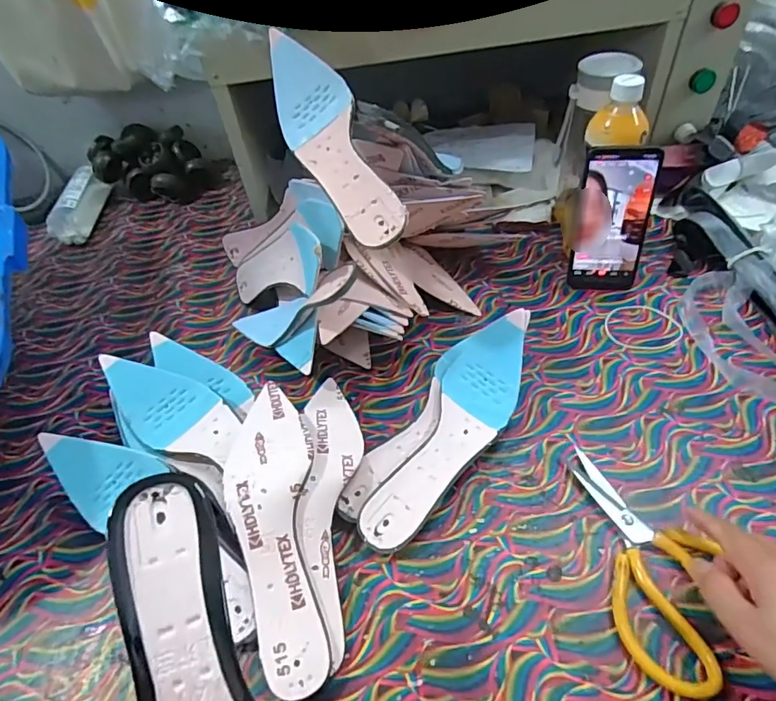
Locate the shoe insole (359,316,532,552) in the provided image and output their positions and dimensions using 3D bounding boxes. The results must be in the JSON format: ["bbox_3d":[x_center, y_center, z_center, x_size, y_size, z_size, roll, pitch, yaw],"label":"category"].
[{"bbox_3d":[0.058,0.067,0.475,0.091,0.067,0.254,19,53,23],"label":"shoe insole"}]

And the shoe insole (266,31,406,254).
[{"bbox_3d":[-0.053,-0.201,0.479,0.068,0.046,0.267,-21,66,-12],"label":"shoe insole"}]

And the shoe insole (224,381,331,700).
[{"bbox_3d":[-0.094,0.138,0.419,0.070,0.037,0.255,-12,60,-4],"label":"shoe insole"}]

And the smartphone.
[{"bbox_3d":[0.257,-0.144,0.579,0.077,0.164,0.012,2,34,13],"label":"smartphone"}]

